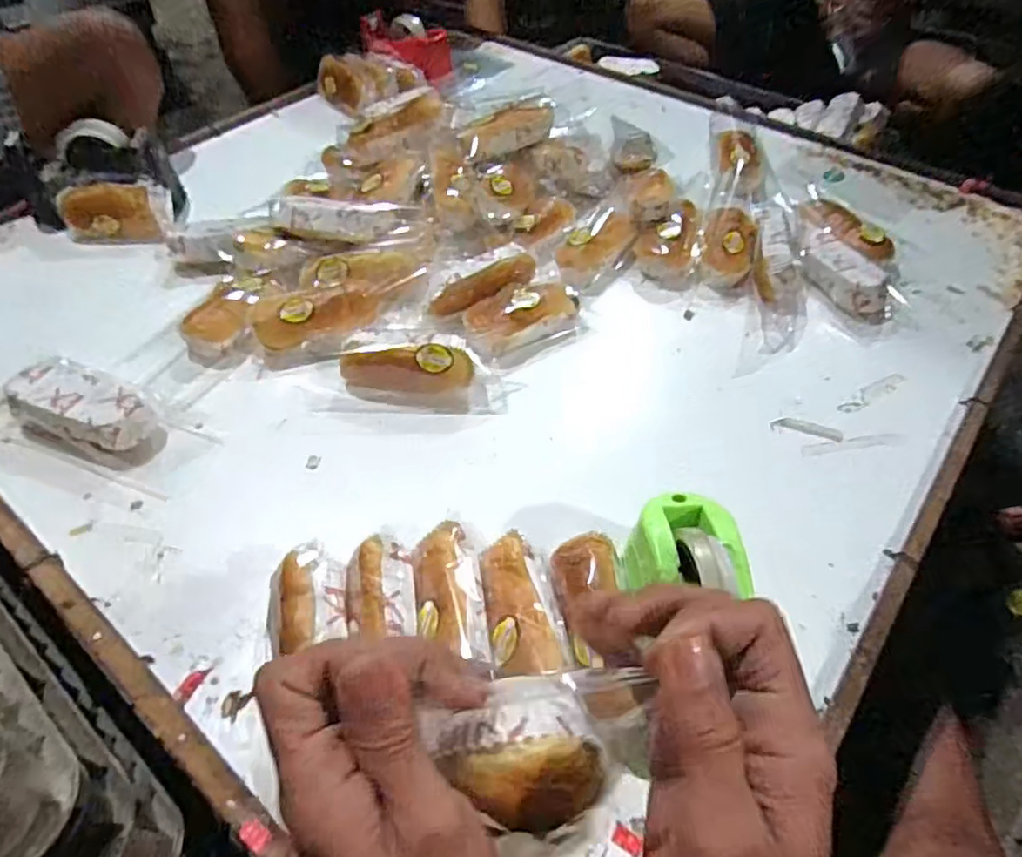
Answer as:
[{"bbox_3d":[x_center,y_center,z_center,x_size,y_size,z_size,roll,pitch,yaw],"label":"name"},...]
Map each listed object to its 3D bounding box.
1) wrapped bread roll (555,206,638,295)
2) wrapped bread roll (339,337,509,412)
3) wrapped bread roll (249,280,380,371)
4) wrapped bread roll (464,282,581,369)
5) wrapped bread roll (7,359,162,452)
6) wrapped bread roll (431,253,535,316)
[{"bbox_3d":[0.110,-0.233,0.825,0.068,0.050,0.120,37,58,26],"label":"wrapped bread roll"},{"bbox_3d":[-0.093,-0.060,0.672,0.173,0.060,0.054,5,50,3],"label":"wrapped bread roll"},{"bbox_3d":[-0.217,-0.126,0.720,0.144,0.042,0.064,-20,53,-17],"label":"wrapped bread roll"},{"bbox_3d":[0.014,-0.129,0.744,0.141,0.039,0.089,-29,56,-23],"label":"wrapped bread roll"},{"bbox_3d":[-0.418,-0.021,0.630,0.145,0.048,0.077,17,52,13],"label":"wrapped bread roll"},{"bbox_3d":[-0.029,-0.173,0.752,0.133,0.032,0.035,-28,56,-22],"label":"wrapped bread roll"}]

